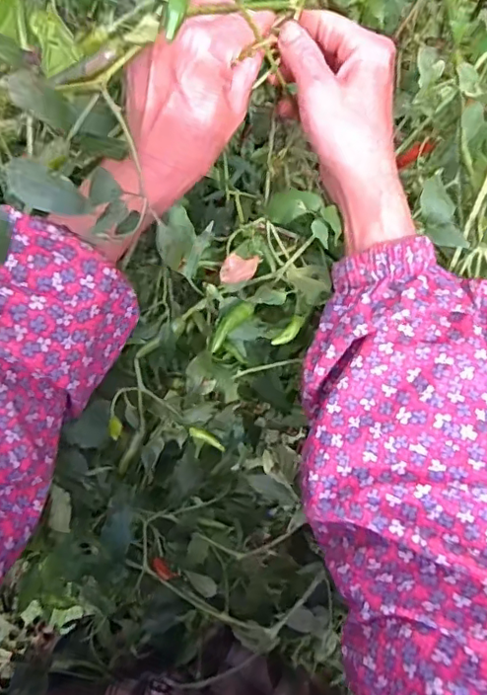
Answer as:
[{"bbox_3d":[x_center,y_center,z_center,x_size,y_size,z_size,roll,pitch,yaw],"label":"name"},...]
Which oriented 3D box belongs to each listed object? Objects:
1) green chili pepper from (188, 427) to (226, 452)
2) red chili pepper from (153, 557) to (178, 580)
[{"bbox_3d":[-0.023,0.058,0.360,0.026,0.006,0.007,32,73,-11],"label":"green chili pepper"},{"bbox_3d":[-0.058,0.160,0.407,0.009,0.007,0.019,-41,78,-14],"label":"red chili pepper"}]

